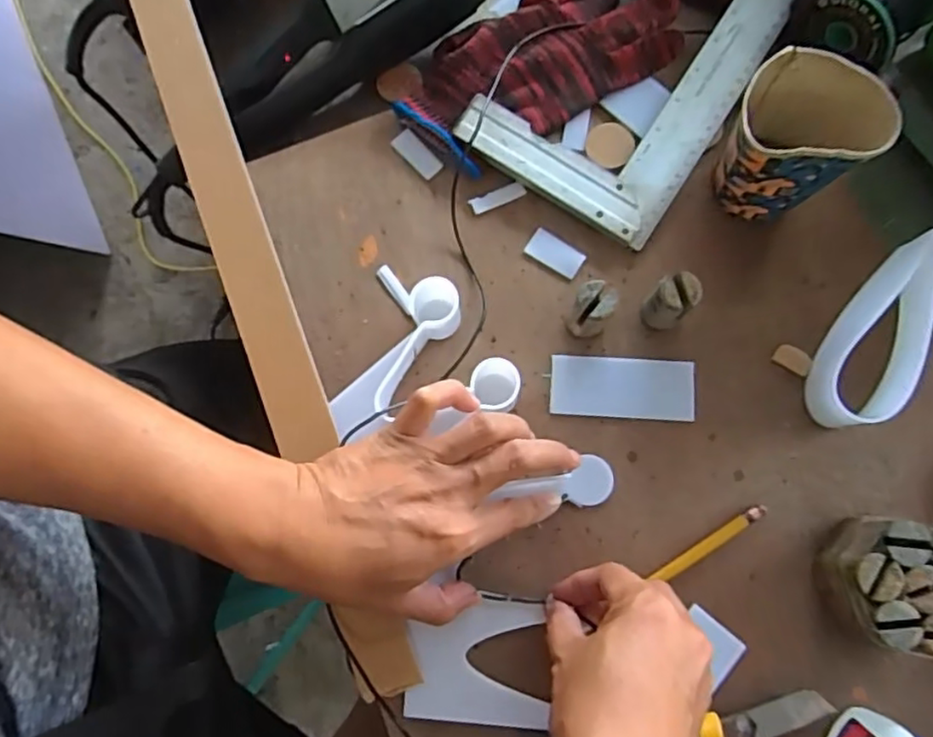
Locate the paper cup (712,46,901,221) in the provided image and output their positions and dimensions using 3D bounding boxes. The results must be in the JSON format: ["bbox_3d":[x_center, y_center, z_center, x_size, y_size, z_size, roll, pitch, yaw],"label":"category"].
[{"bbox_3d":[0.200,-0.136,0.404,0.080,0.092,0.067,21,81,6],"label":"paper cup"}]

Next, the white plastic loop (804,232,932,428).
[{"bbox_3d":[0.258,-0.026,0.408,0.044,0.050,0.133,25,82,6],"label":"white plastic loop"}]

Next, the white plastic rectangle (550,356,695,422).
[{"bbox_3d":[0.103,0.013,0.427,0.093,0.004,0.039,2,80,5],"label":"white plastic rectangle"}]

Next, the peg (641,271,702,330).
[{"bbox_3d":[0.128,-0.041,0.410,0.022,0.055,0.024,-1,80,4],"label":"peg"}]

